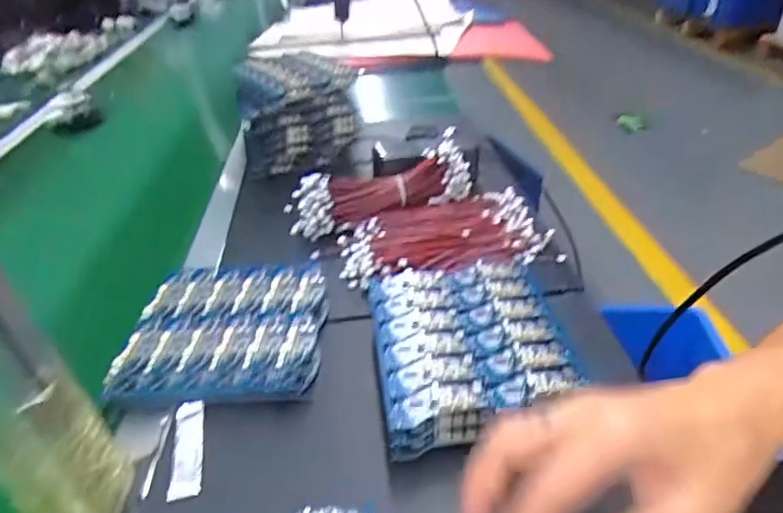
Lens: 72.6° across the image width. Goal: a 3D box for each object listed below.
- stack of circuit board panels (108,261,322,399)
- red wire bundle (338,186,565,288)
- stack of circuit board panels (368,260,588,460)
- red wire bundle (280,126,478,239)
[{"bbox_3d":[-0.141,0.063,0.466,0.158,0.034,0.143,-3,35,2],"label":"stack of circuit board panels"},{"bbox_3d":[0.054,-0.025,0.587,0.219,0.020,0.134,-9,35,-5],"label":"red wire bundle"},{"bbox_3d":[0.055,0.064,0.428,0.135,0.035,0.178,-9,35,-4],"label":"stack of circuit board panels"},{"bbox_3d":[-0.012,-0.078,0.619,0.216,0.061,0.045,-15,36,-14],"label":"red wire bundle"}]

